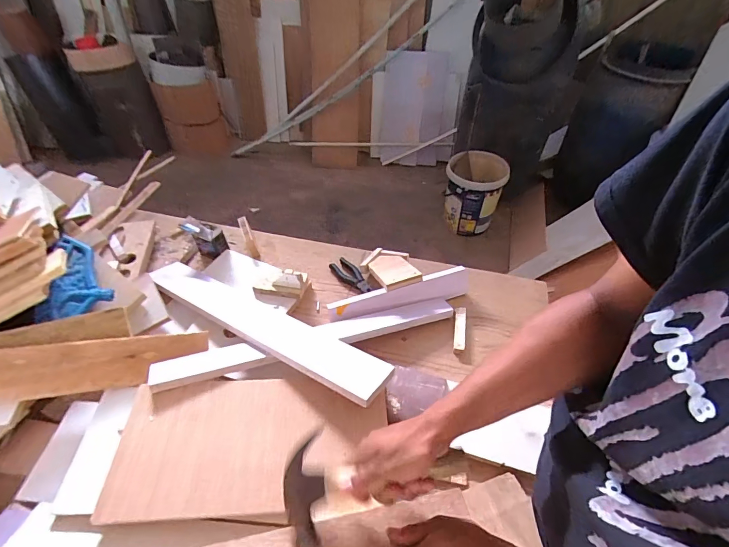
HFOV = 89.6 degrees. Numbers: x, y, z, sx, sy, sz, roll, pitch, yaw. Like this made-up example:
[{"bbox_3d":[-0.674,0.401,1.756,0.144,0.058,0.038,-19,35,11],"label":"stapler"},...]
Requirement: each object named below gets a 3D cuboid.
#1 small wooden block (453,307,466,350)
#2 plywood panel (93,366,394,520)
[{"bbox_3d":[0.194,0.108,0.743,0.024,0.011,0.103,7,48,8],"label":"small wooden block"},{"bbox_3d":[-0.167,0.256,0.561,0.390,0.017,0.196,2,52,-4],"label":"plywood panel"}]

